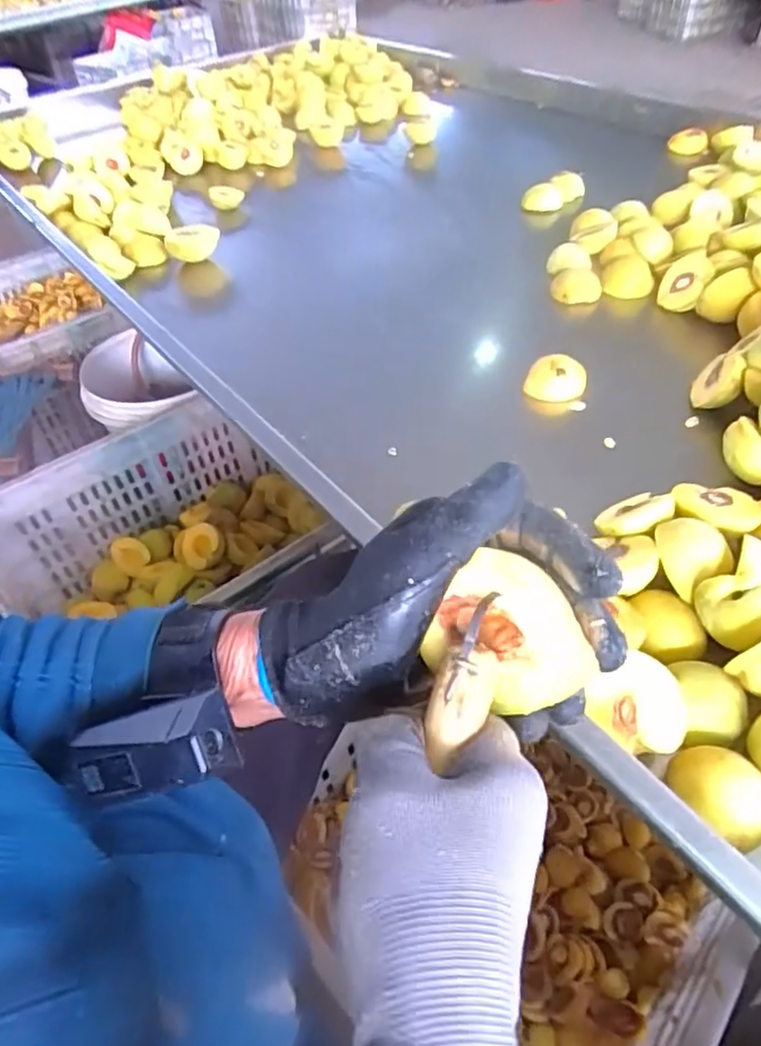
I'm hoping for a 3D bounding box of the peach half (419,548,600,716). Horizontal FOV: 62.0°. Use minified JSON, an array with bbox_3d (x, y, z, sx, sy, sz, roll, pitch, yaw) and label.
[{"bbox_3d":[0.055,0.048,0.268,0.060,0.035,0.061,-38,70,20],"label":"peach half"}]

